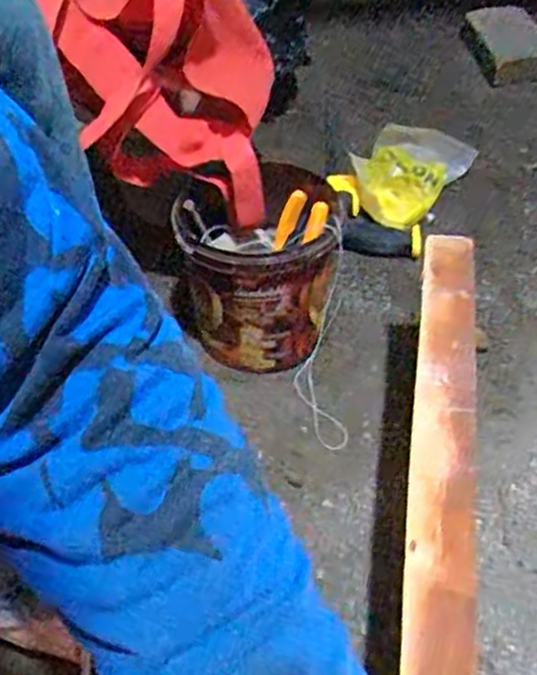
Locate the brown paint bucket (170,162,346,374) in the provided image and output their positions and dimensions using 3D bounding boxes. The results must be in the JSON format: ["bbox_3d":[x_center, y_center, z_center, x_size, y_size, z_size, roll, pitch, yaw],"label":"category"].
[{"bbox_3d":[-0.003,-0.064,0.728,0.149,0.172,0.146,-3,47,4],"label":"brown paint bucket"}]

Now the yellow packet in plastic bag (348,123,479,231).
[{"bbox_3d":[0.180,-0.210,0.911,0.131,0.069,0.157,19,50,23],"label":"yellow packet in plastic bag"}]

